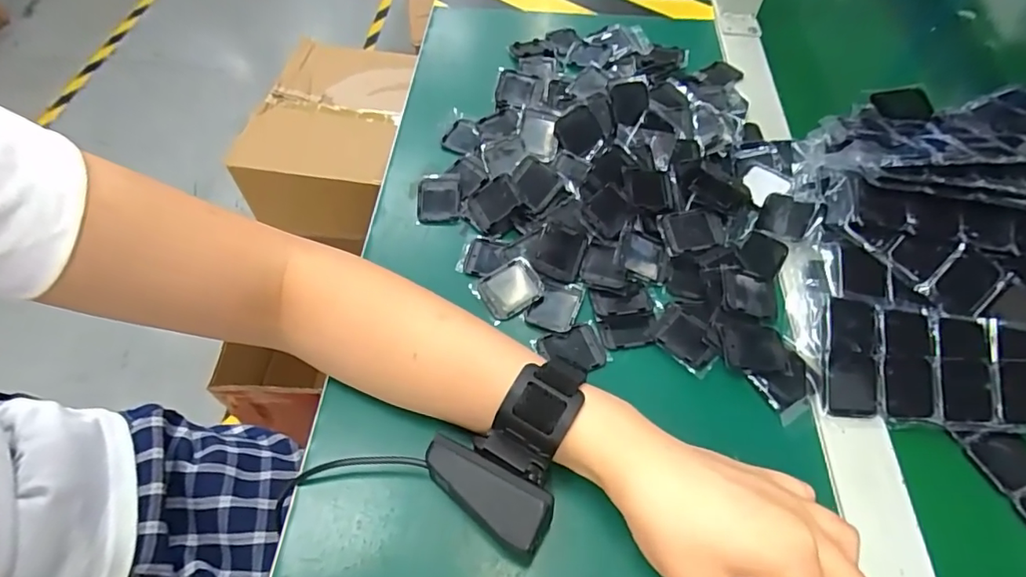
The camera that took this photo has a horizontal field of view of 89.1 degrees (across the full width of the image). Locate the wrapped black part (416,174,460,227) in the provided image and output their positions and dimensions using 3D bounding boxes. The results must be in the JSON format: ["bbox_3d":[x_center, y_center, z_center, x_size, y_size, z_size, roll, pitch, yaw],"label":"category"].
[{"bbox_3d":[-0.057,-0.069,0.403,0.033,0.005,0.044,1,57,-1],"label":"wrapped black part"}]

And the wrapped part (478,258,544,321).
[{"bbox_3d":[-0.001,0.000,0.357,0.039,0.004,0.034,-36,75,-7],"label":"wrapped part"}]

